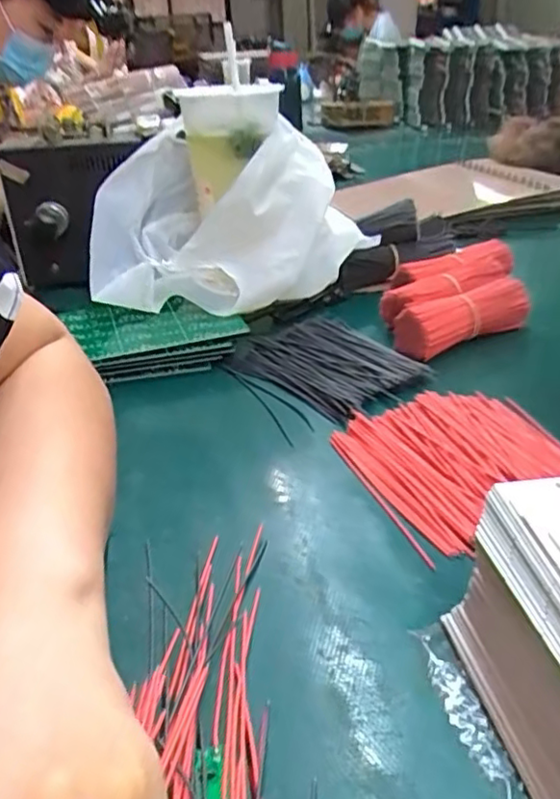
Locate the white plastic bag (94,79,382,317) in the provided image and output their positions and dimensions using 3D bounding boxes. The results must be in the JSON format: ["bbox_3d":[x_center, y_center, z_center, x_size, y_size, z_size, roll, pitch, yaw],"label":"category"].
[{"bbox_3d":[-0.045,-0.149,0.510,0.194,0.178,0.129,2,31,11],"label":"white plastic bag"}]

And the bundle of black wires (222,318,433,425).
[{"bbox_3d":[0.031,-0.027,0.458,0.091,0.019,0.131,-26,37,-36],"label":"bundle of black wires"}]

